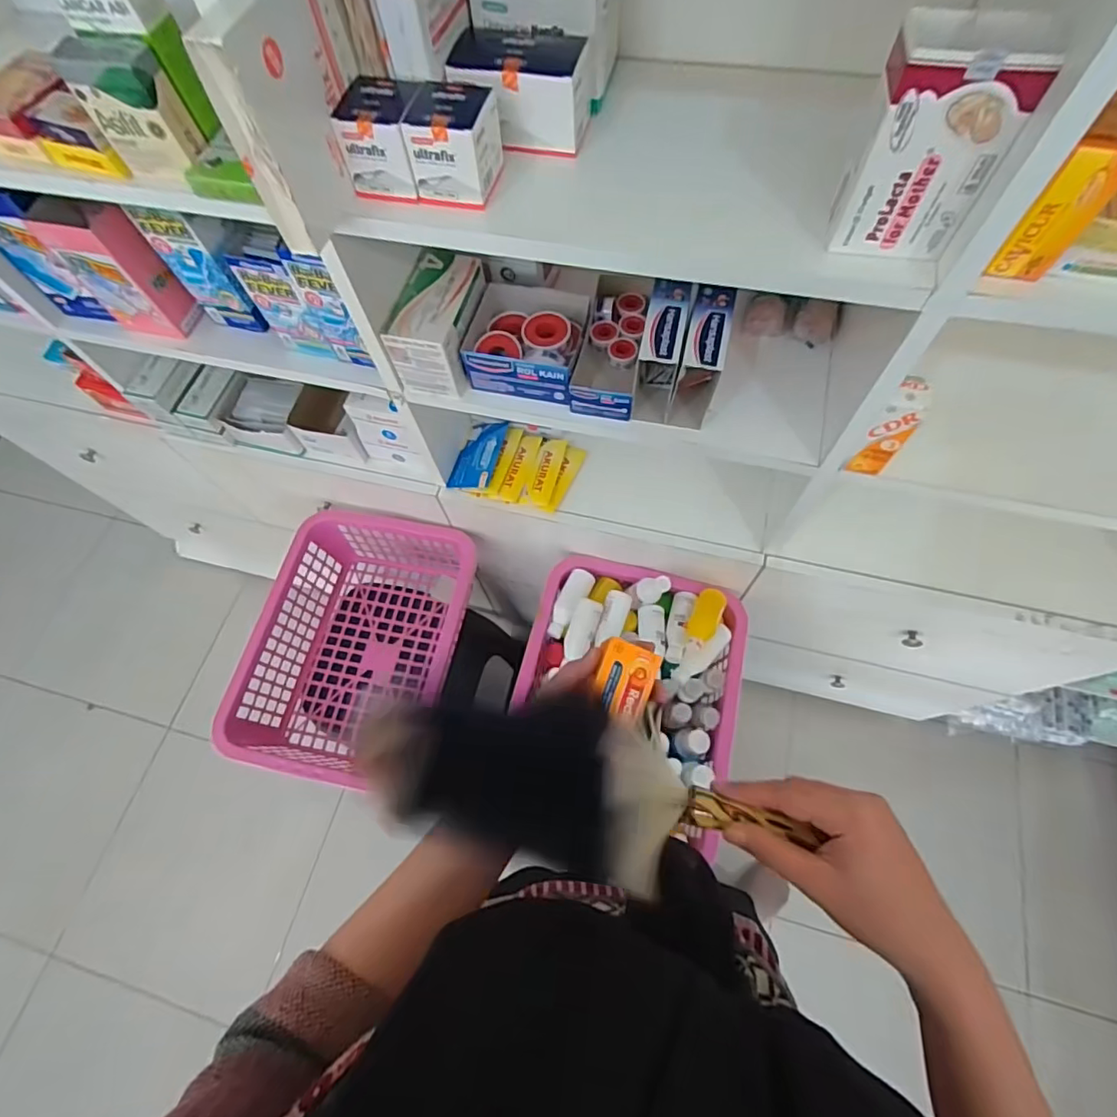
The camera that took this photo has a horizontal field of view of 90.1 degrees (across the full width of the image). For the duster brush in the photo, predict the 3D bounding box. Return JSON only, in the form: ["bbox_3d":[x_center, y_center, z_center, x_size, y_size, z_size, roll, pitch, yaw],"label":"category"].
[{"bbox_3d":[0.012,0.152,0.370,0.267,0.105,0.095,11,67,3],"label":"duster brush"}]

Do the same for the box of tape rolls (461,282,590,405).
[{"bbox_3d":[-0.033,-0.247,0.636,0.125,0.049,0.121,12,67,8],"label":"box of tape rolls"}]

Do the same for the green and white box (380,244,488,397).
[{"bbox_3d":[-0.131,-0.265,0.634,0.073,0.087,0.132,13,67,9],"label":"green and white box"}]

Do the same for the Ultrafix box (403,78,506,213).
[{"bbox_3d":[-0.078,-0.321,0.432,0.054,0.060,0.061,14,67,9],"label":"Ultrafix box"}]

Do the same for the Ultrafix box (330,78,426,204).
[{"bbox_3d":[-0.137,-0.334,0.442,0.053,0.056,0.068,4,66,5],"label":"Ultrafix box"}]

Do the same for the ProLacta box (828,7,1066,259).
[{"bbox_3d":[0.230,-0.259,0.349,0.082,0.116,0.044,14,67,9],"label":"ProLacta box"}]

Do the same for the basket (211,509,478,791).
[{"bbox_3d":[-0.314,0.134,0.924,0.302,0.151,0.416,8,66,7],"label":"basket"}]

